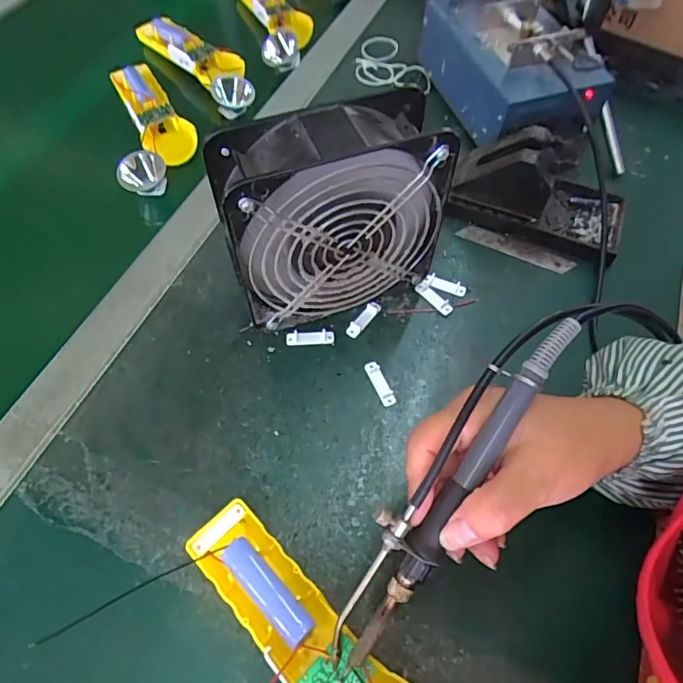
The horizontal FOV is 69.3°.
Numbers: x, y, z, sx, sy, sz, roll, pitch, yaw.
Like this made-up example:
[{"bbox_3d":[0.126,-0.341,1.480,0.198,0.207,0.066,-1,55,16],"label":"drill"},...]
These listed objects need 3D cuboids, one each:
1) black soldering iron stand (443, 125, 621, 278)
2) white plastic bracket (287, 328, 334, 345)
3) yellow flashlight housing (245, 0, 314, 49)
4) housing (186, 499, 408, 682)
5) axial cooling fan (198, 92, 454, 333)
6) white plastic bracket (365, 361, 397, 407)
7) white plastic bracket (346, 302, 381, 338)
[{"bbox_3d":[0.175,-0.133,0.432,0.155,0.072,0.092,22,60,11],"label":"black soldering iron stand"},{"bbox_3d":[-0.024,-0.003,0.388,0.037,0.006,0.010,-1,59,-3],"label":"white plastic bracket"},{"bbox_3d":[-0.087,-0.422,0.622,0.047,0.030,0.164,-22,62,-14],"label":"yellow flashlight housing"},{"bbox_3d":[-0.025,0.156,0.273,0.157,0.020,0.045,36,64,25],"label":"housing"},{"bbox_3d":[-0.007,-0.082,0.351,0.147,0.152,0.058,-18,61,-12],"label":"axial cooling fan"},{"bbox_3d":[0.029,0.030,0.370,0.010,0.005,0.039,-20,61,-14],"label":"white plastic bracket"},{"bbox_3d":[0.018,-0.019,0.398,0.011,0.007,0.038,35,63,18],"label":"white plastic bracket"}]

